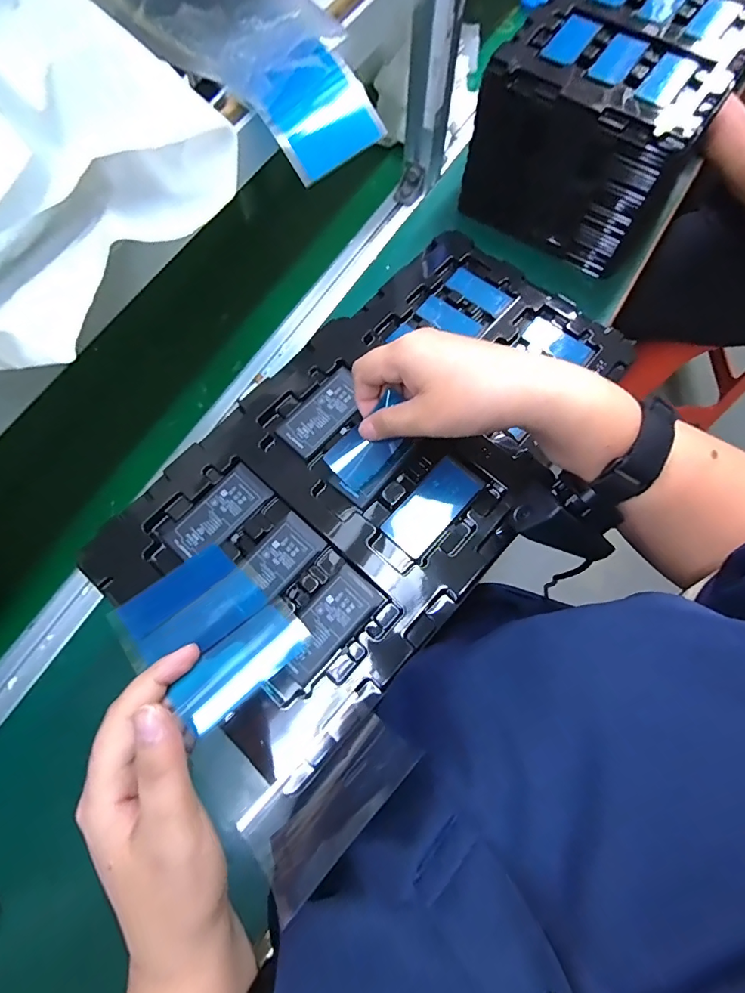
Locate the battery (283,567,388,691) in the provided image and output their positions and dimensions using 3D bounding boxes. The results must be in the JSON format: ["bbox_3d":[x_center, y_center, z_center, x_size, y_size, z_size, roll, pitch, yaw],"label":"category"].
[{"bbox_3d":[-0.030,0.085,0.302,0.036,0.005,0.075,41,77,13],"label":"battery"}]

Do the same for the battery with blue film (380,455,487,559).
[{"bbox_3d":[0.044,0.007,0.326,0.035,0.011,0.075,42,77,13],"label":"battery with blue film"}]

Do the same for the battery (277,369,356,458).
[{"bbox_3d":[-0.037,-0.066,0.348,0.035,0.004,0.074,40,77,13],"label":"battery"}]

